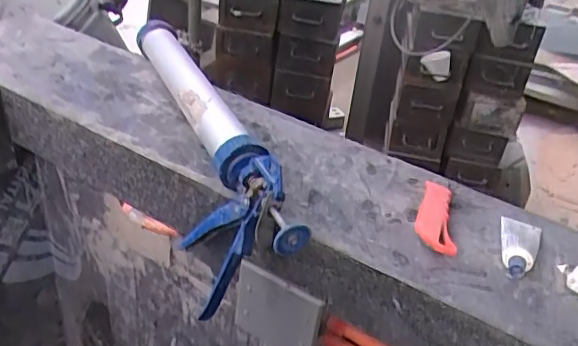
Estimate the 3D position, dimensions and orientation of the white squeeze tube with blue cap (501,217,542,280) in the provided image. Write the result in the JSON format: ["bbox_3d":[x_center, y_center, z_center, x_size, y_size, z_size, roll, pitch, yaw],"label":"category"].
[{"bbox_3d":[0.260,0.081,0.630,0.043,0.026,0.100,19,37,17],"label":"white squeeze tube with blue cap"}]

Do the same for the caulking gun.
[{"bbox_3d":[-0.117,-0.029,0.726,0.085,0.170,0.465,-9,38,-22],"label":"caulking gun"}]

